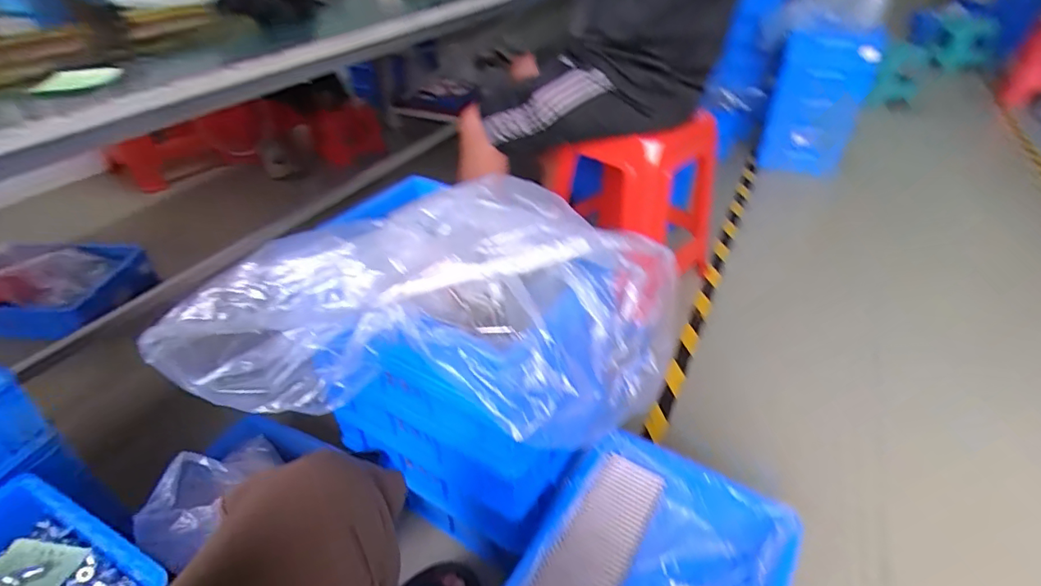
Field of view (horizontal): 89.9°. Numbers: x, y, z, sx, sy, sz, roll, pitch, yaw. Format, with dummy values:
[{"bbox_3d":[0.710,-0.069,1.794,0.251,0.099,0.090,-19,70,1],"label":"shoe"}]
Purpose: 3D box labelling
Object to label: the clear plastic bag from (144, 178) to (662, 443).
[{"bbox_3d":[-0.127,-0.009,0.656,0.584,0.204,0.299,3,38,4],"label":"clear plastic bag"}]

